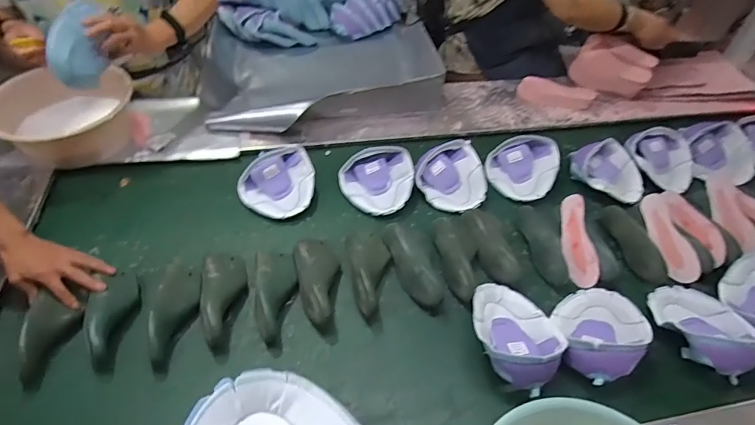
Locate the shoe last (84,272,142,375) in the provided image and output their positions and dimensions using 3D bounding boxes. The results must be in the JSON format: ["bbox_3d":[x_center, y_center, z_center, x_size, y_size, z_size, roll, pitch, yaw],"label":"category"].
[{"bbox_3d":[-0.479,0.181,0.794,0.076,0.063,0.202,-3,49,-6],"label":"shoe last"}]

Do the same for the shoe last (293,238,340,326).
[{"bbox_3d":[-0.112,0.127,0.864,0.087,0.056,0.197,-10,50,-12],"label":"shoe last"}]

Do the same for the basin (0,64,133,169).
[{"bbox_3d":[-0.763,-0.237,1.067,0.299,0.117,0.234,-6,49,-8],"label":"basin"}]

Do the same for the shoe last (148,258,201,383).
[{"bbox_3d":[-0.371,0.165,0.816,0.079,0.064,0.251,-7,49,-9],"label":"shoe last"}]

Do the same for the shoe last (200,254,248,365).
[{"bbox_3d":[-0.296,0.157,0.830,0.080,0.061,0.228,-2,48,-5],"label":"shoe last"}]

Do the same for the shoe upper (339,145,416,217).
[{"bbox_3d":[-0.002,-0.082,1.028,0.177,0.076,0.166,3,48,0],"label":"shoe upper"}]

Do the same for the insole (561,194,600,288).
[{"bbox_3d":[0.429,0.060,0.945,0.012,0.064,0.201,25,54,-41],"label":"insole"}]

